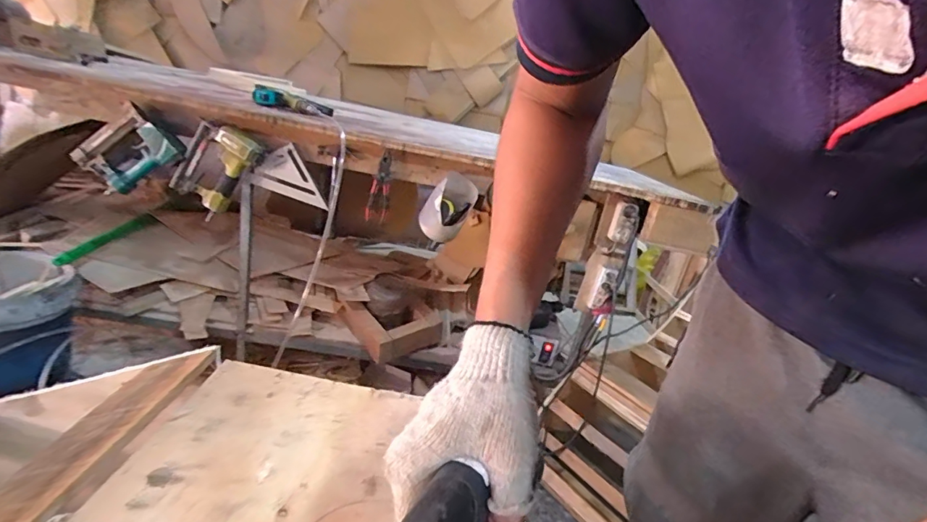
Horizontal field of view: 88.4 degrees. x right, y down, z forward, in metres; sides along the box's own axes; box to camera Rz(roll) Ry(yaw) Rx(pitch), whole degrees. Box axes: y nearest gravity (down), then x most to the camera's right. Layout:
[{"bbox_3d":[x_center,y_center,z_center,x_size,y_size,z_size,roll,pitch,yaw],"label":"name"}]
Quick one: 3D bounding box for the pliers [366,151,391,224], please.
[{"bbox_3d":[-0.206,-0.180,1.152,0.054,0.163,0.030,3,15,-9],"label":"pliers"}]

